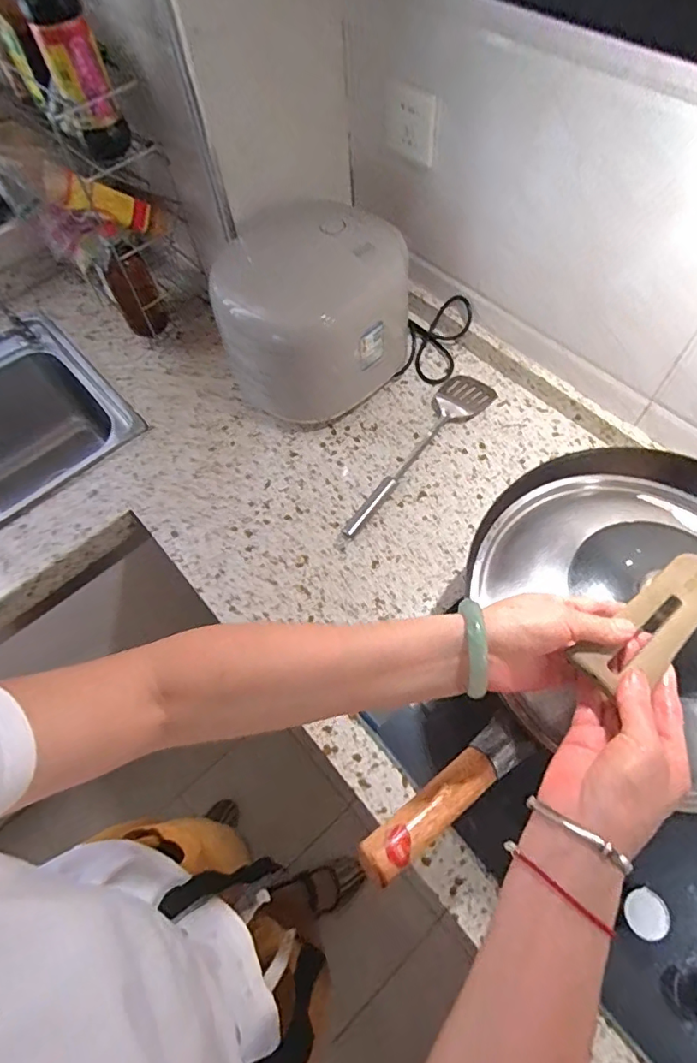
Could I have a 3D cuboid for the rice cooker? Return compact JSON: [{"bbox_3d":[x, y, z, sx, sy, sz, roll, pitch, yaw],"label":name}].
[{"bbox_3d":[-0.058,-0.322,0.778,0.258,0.218,0.226,-13,62,-3],"label":"rice cooker"}]

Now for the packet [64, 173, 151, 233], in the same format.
[{"bbox_3d":[-0.330,-0.453,0.725,0.031,0.041,0.116,38,28,21],"label":"packet"}]

